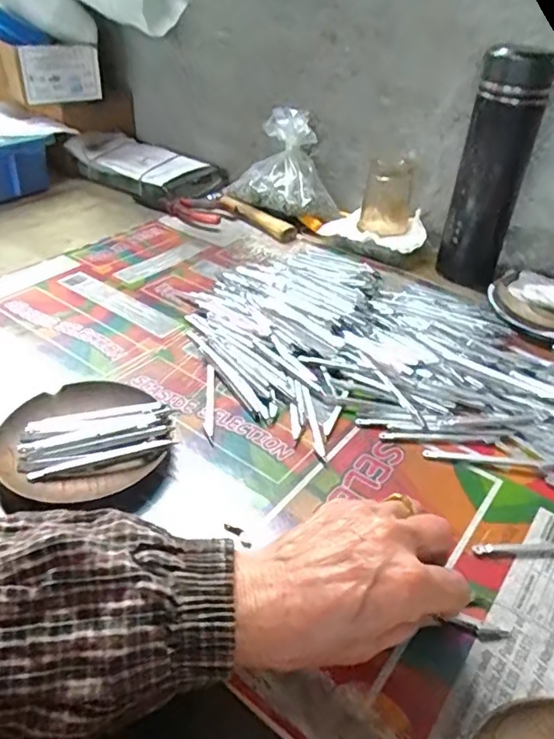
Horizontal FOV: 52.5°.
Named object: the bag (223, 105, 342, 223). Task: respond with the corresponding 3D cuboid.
[{"bbox_3d":[0.011,-0.248,0.704,0.081,0.120,0.141,-26,47,-35],"label":"bag"}]

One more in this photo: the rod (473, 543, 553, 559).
[{"bbox_3d":[0.169,0.111,0.345,0.096,0.004,0.009,4,37,-2],"label":"rod"}]

